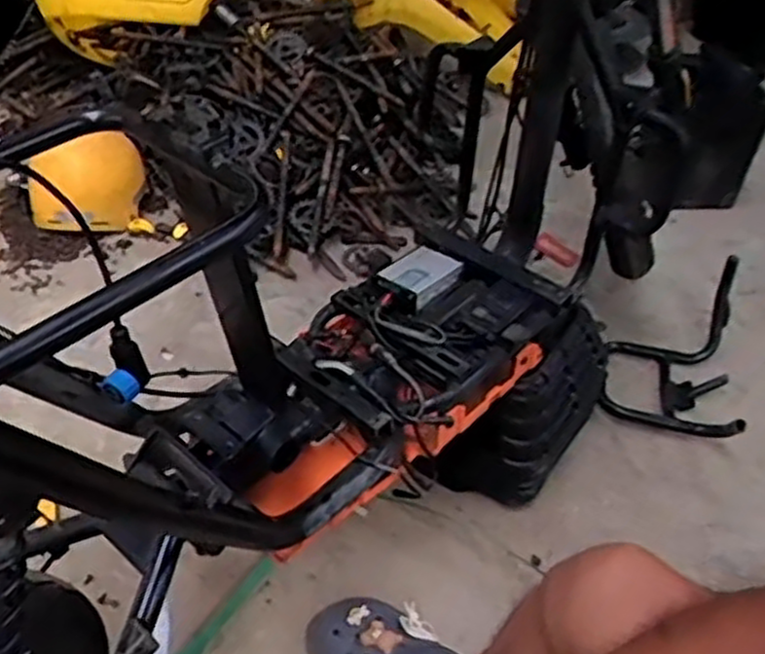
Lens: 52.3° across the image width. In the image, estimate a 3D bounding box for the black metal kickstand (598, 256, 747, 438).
[{"bbox_3d":[0.464,0.029,1.223,0.193,0.172,0.311,16,45,10],"label":"black metal kickstand"}]

